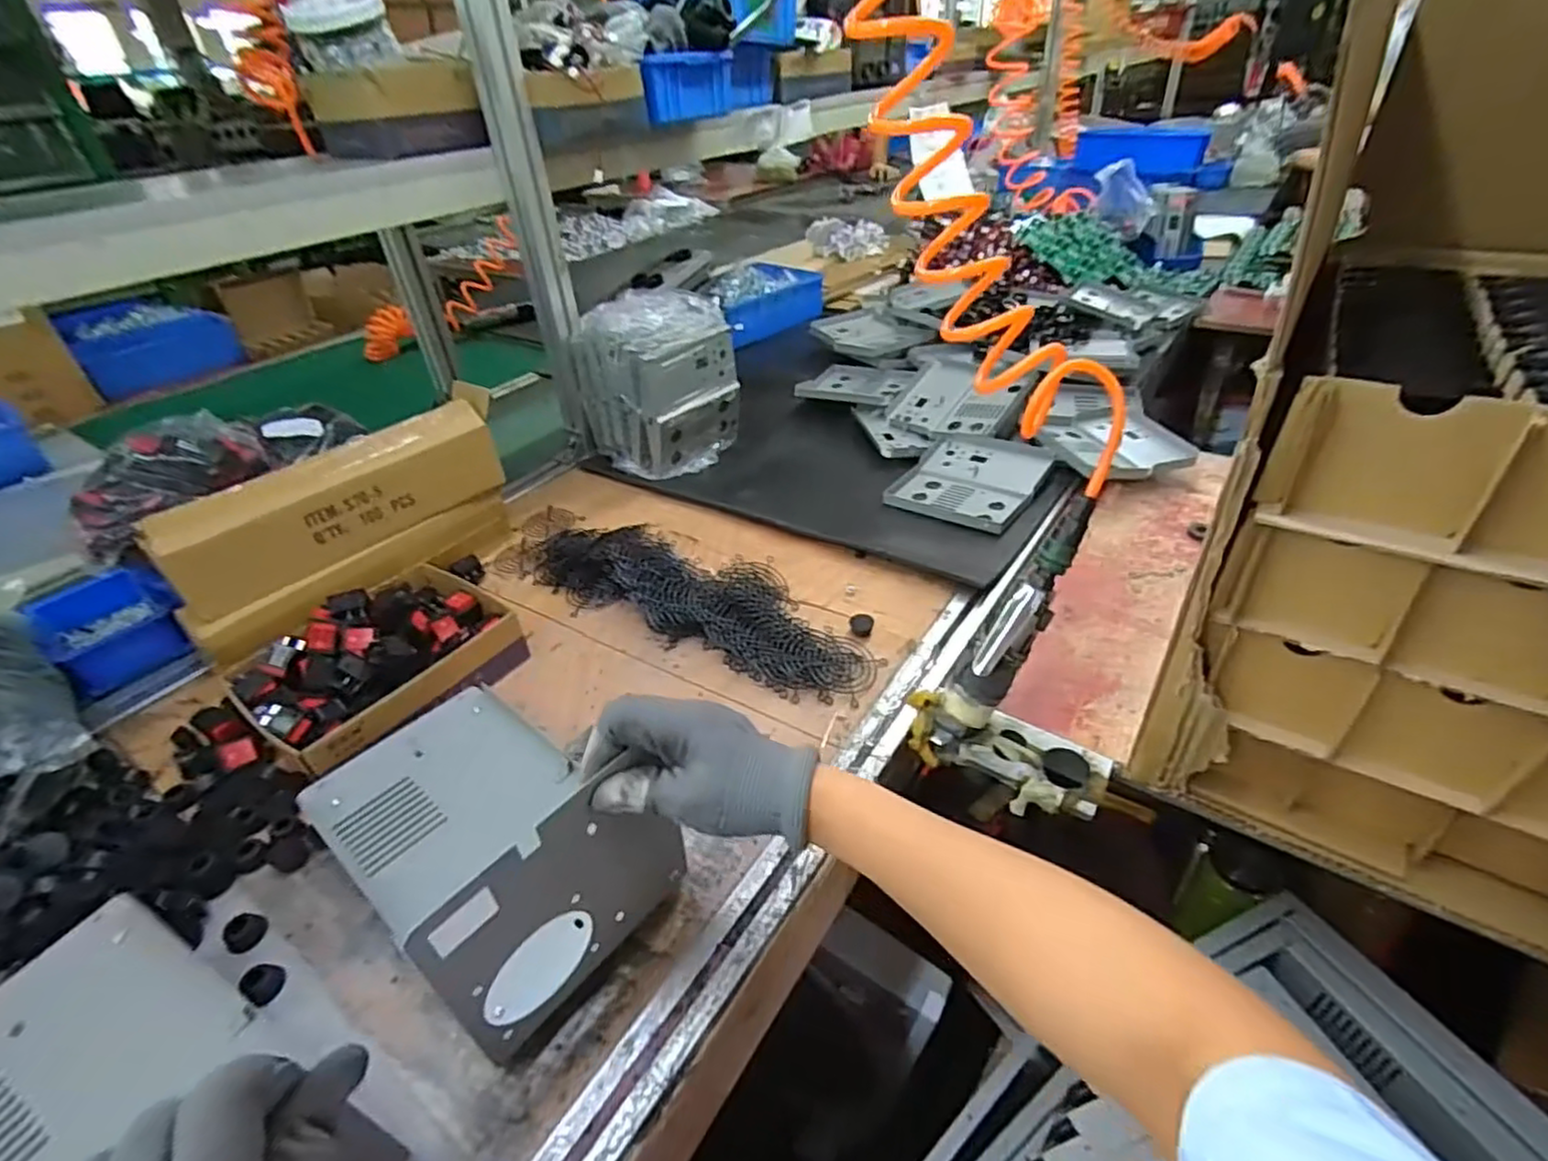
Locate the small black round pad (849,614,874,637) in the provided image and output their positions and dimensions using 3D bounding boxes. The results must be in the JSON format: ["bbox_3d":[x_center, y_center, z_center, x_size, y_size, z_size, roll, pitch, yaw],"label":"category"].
[{"bbox_3d":[0.087,0.044,0.688,0.023,0.017,0.018,2,37,8],"label":"small black round pad"}]

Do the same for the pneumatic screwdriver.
[{"bbox_3d":[0.196,0.018,0.534,0.031,0.174,0.029,9,20,-45],"label":"pneumatic screwdriver"}]

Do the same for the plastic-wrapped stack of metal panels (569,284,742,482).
[{"bbox_3d":[-0.159,-0.279,0.967,0.156,0.211,0.158,27,47,35],"label":"plastic-wrapped stack of metal panels"}]

